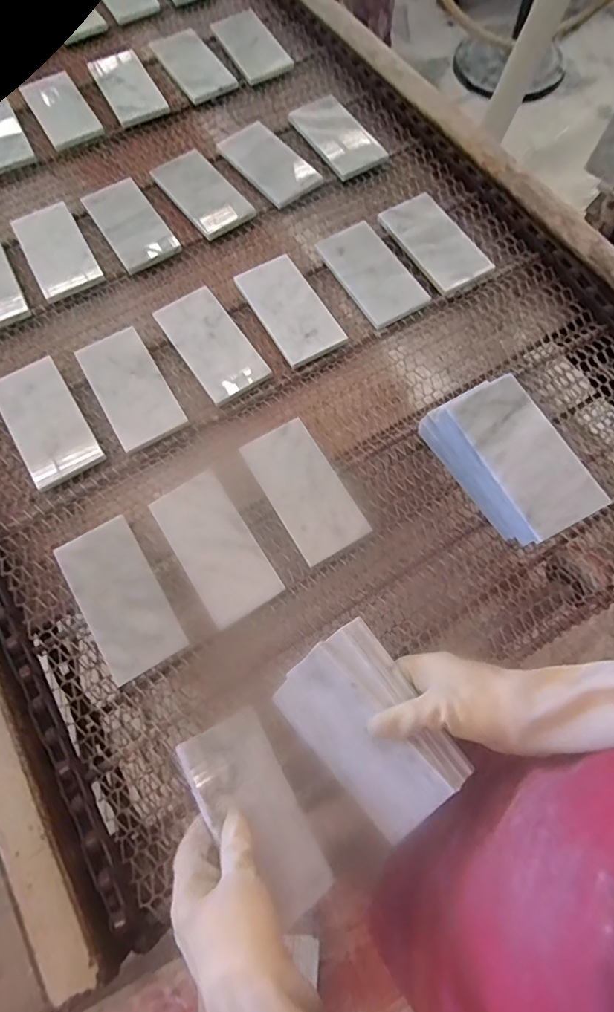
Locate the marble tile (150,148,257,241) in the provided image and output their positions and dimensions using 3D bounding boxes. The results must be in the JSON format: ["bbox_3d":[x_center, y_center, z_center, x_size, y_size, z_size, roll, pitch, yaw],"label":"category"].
[{"bbox_3d":[-0.140,-0.422,0.669,0.076,0.020,0.142,-35,74,-11],"label":"marble tile"}]

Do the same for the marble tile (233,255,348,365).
[{"bbox_3d":[-0.021,-0.240,0.605,0.076,0.014,0.144,-29,73,-10],"label":"marble tile"}]

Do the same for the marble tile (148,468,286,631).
[{"bbox_3d":[-0.093,0.041,0.504,0.075,0.016,0.146,-32,73,-10],"label":"marble tile"}]

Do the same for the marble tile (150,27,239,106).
[{"bbox_3d":[-0.175,-0.679,0.765,0.079,0.015,0.149,-32,73,-11],"label":"marble tile"}]

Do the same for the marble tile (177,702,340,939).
[{"bbox_3d":[-0.040,0.246,0.403,0.078,0.011,0.148,-4,49,-49],"label":"marble tile"}]

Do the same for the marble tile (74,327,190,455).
[{"bbox_3d":[-0.201,-0.135,0.567,0.075,0.016,0.146,-30,73,-10],"label":"marble tile"}]

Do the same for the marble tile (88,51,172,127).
[{"bbox_3d":[-0.273,-0.640,0.753,0.078,0.008,0.152,-28,73,-9],"label":"marble tile"}]

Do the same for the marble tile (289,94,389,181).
[{"bbox_3d":[0.043,-0.530,0.711,0.084,0.011,0.155,-30,73,-10],"label":"marble tile"}]

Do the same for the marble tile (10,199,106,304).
[{"bbox_3d":[-0.321,-0.331,0.639,0.075,0.013,0.142,-28,73,-9],"label":"marble tile"}]

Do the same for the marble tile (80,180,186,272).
[{"bbox_3d":[-0.233,-0.374,0.657,0.077,0.011,0.147,-31,73,-10],"label":"marble tile"}]

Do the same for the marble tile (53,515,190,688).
[{"bbox_3d":[-0.184,0.089,0.487,0.076,0.016,0.147,-29,73,-10],"label":"marble tile"}]

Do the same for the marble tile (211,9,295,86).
[{"bbox_3d":[-0.089,-0.734,0.787,0.082,0.006,0.166,-26,72,-9],"label":"marble tile"}]

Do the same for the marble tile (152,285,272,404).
[{"bbox_3d":[-0.113,-0.192,0.589,0.075,0.013,0.146,-32,73,-11],"label":"marble tile"}]

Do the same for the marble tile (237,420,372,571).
[{"bbox_3d":[-0.002,-0.017,0.526,0.076,0.010,0.145,-30,83,-11],"label":"marble tile"}]

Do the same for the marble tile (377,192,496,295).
[{"bbox_3d":[0.167,-0.340,0.639,0.085,0.015,0.145,-30,73,-10],"label":"marble tile"}]

